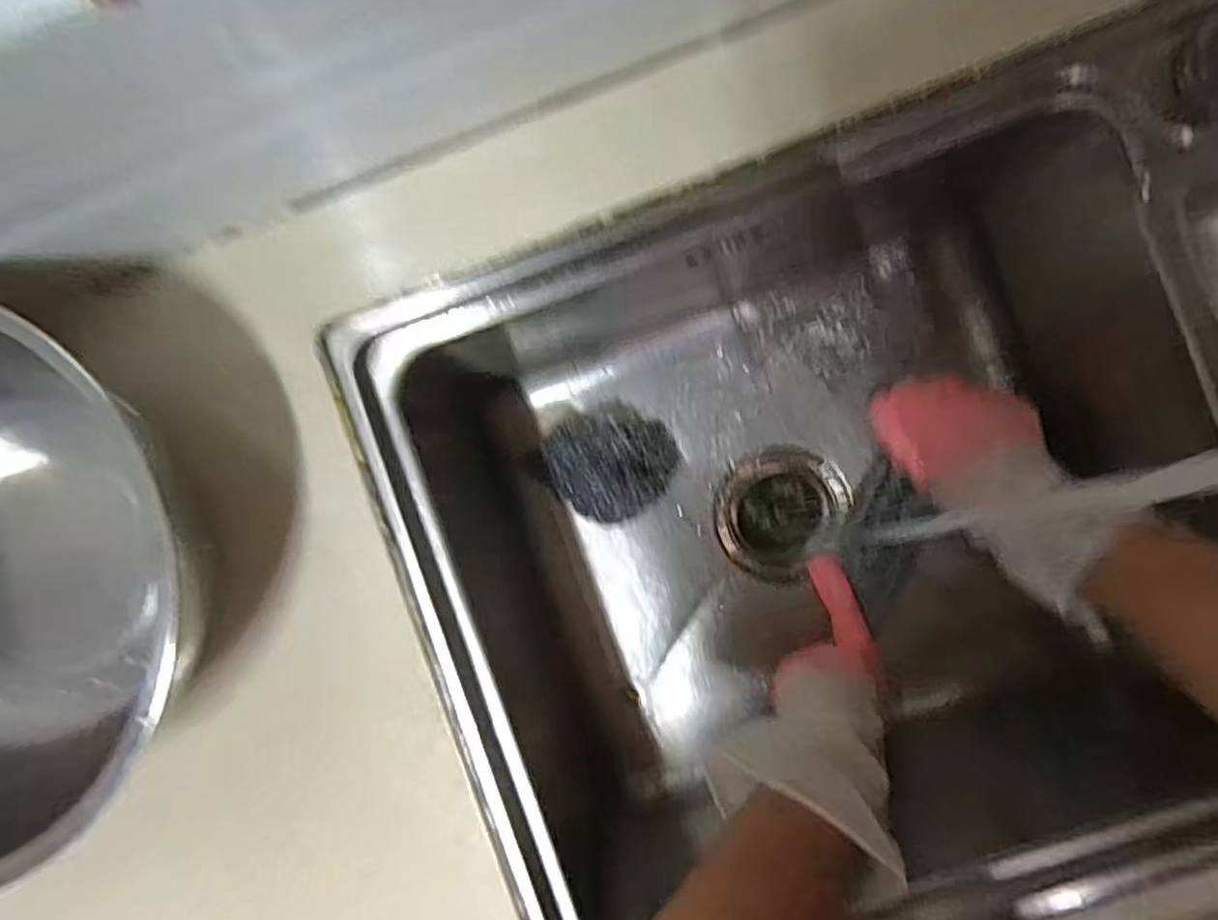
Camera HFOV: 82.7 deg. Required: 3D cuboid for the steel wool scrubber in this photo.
[{"bbox_3d":[0.000,0.000,0.554,0.098,0.050,0.090,0,90,4],"label":"steel wool scrubber"}]

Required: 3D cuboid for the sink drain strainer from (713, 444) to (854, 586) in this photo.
[{"bbox_3d":[0.143,0.045,0.596,0.105,0.051,0.108,18,91,4],"label":"sink drain strainer"}]

